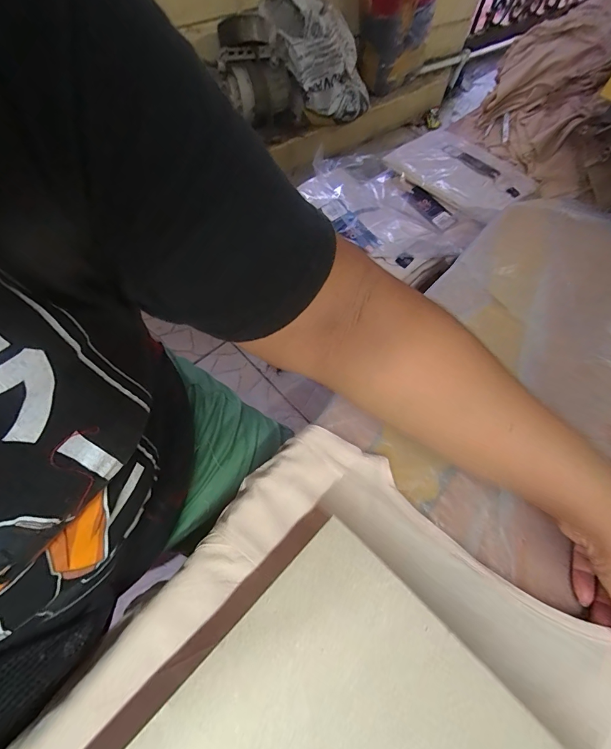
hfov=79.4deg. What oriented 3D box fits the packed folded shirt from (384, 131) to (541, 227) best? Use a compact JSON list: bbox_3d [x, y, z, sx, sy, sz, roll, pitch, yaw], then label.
[{"bbox_3d":[0.310,-0.406,0.723,0.204,0.026,0.243,-38,72,-20],"label":"packed folded shirt"}]

